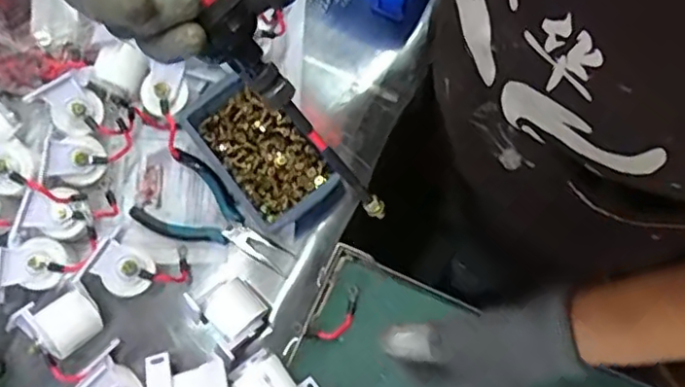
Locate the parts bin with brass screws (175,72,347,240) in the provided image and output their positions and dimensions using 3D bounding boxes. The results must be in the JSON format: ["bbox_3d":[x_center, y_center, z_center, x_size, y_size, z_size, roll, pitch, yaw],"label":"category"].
[{"bbox_3d":[-0.075,-0.037,0.585,0.082,0.052,0.146,-41,79,-10],"label":"parts bin with brass screws"}]

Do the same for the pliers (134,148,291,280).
[{"bbox_3d":[-0.120,0.021,0.579,0.140,0.033,0.077,27,77,6],"label":"pliers"}]

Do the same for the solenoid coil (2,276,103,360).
[{"bbox_3d":[-0.245,0.115,0.548,0.065,0.053,0.053,-41,79,-10],"label":"solenoid coil"}]

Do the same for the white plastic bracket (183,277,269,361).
[{"bbox_3d":[-0.096,0.104,0.549,0.048,0.050,0.057,-37,79,-9],"label":"white plastic bracket"}]

